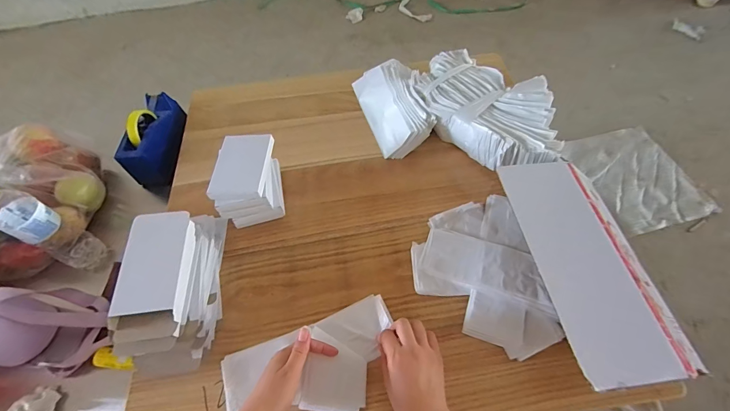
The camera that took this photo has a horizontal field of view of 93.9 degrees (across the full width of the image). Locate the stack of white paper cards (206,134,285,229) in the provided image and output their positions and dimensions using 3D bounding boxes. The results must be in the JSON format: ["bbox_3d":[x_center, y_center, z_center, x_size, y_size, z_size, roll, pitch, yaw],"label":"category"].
[{"bbox_3d":[-0.204,-0.038,0.614,0.102,0.121,0.136,-8,57,-1],"label":"stack of white paper cards"}]

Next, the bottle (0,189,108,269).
[{"bbox_3d":[-0.561,0.043,0.597,0.062,0.223,0.066,20,61,16],"label":"bottle"}]

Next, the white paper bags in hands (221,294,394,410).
[{"bbox_3d":[-0.072,0.236,0.492,0.254,0.023,0.135,-21,60,-9],"label":"white paper bags in hands"}]

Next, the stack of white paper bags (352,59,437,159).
[{"bbox_3d":[0.058,-0.228,0.742,0.122,0.068,0.260,-14,59,-5],"label":"stack of white paper bags"}]

